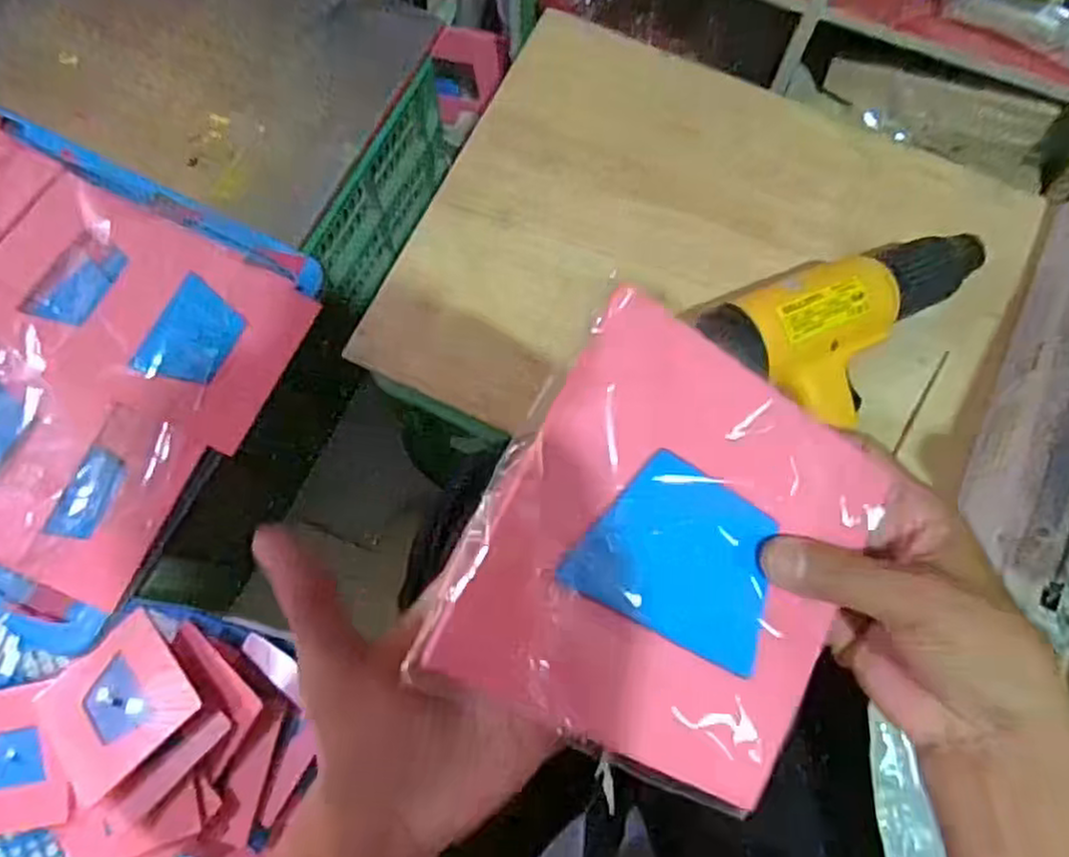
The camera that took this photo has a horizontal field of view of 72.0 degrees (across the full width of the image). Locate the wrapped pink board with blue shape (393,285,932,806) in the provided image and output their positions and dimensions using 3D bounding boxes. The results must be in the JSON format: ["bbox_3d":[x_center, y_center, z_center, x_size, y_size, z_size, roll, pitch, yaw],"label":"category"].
[{"bbox_3d":[0.052,0.045,0.254,0.142,0.011,0.137,33,80,-19],"label":"wrapped pink board with blue shape"}]

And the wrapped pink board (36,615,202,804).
[{"bbox_3d":[-0.437,0.288,0.760,0.144,0.023,0.138,-40,67,-9],"label":"wrapped pink board"}]

